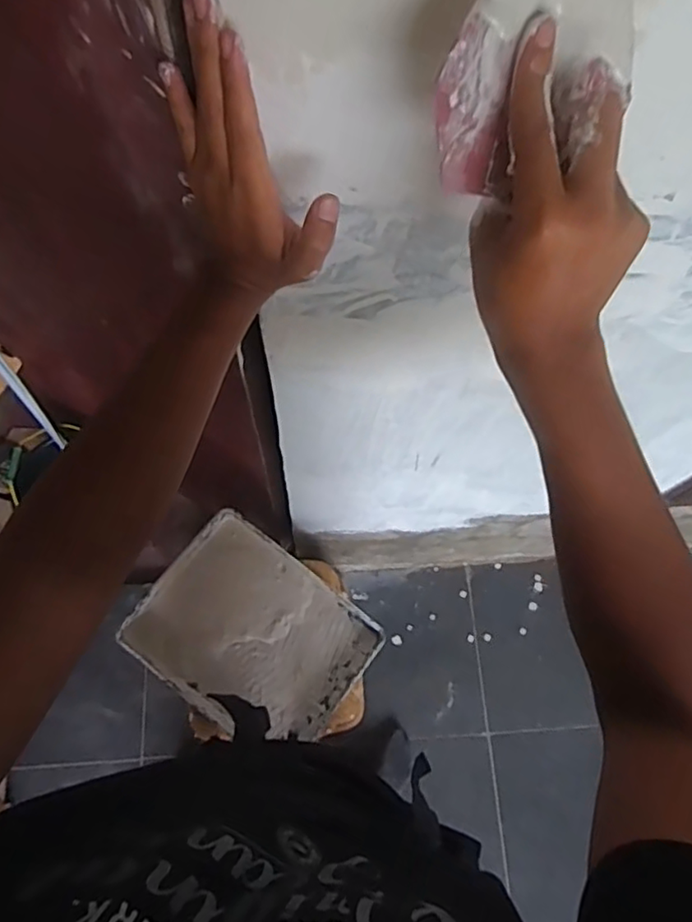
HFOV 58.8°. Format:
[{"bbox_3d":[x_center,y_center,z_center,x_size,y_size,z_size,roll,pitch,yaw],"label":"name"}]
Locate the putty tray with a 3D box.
[{"bbox_3d":[-0.154,0.290,1.026,0.360,0.038,0.284,37,72,11],"label":"putty tray"}]

